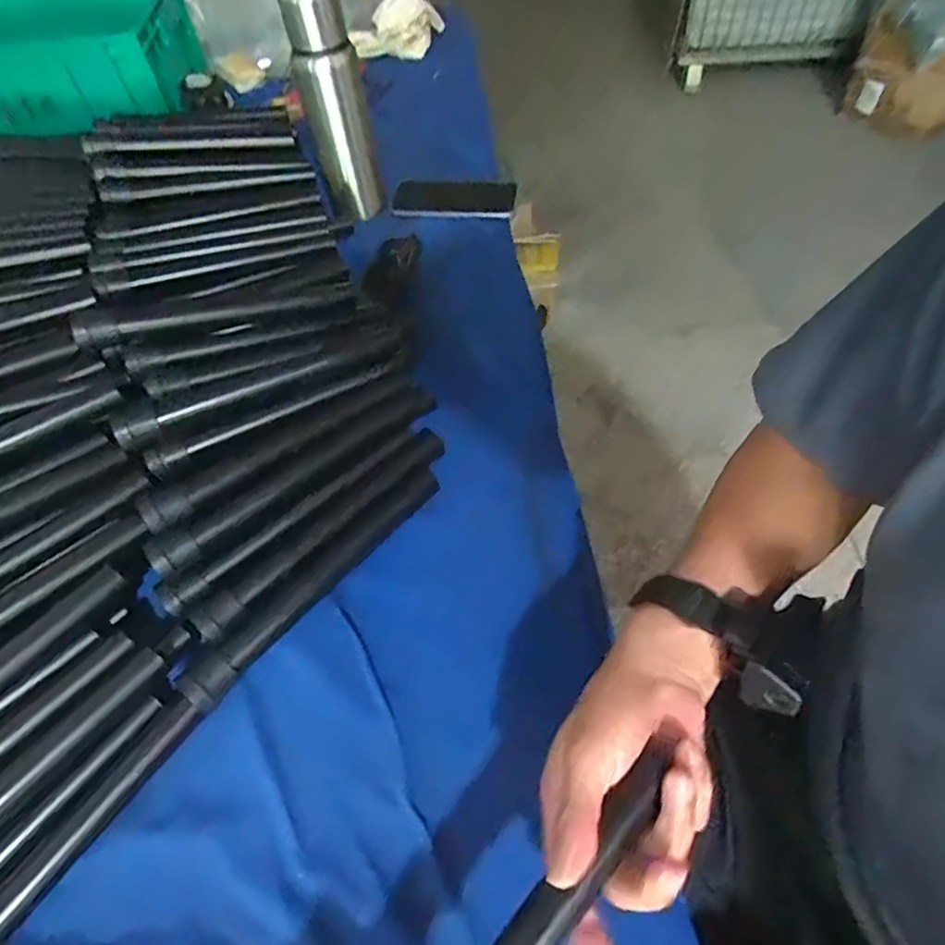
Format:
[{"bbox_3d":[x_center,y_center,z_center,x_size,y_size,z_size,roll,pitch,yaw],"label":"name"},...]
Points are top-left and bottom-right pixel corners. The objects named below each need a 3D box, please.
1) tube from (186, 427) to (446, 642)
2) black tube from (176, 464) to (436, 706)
[{"bbox_3d":[-0.117,0.040,0.498,0.027,0.026,0.245,34,63,26],"label":"tube"},{"bbox_3d":[-0.117,0.076,0.478,0.029,0.025,0.253,31,62,24],"label":"black tube"}]

